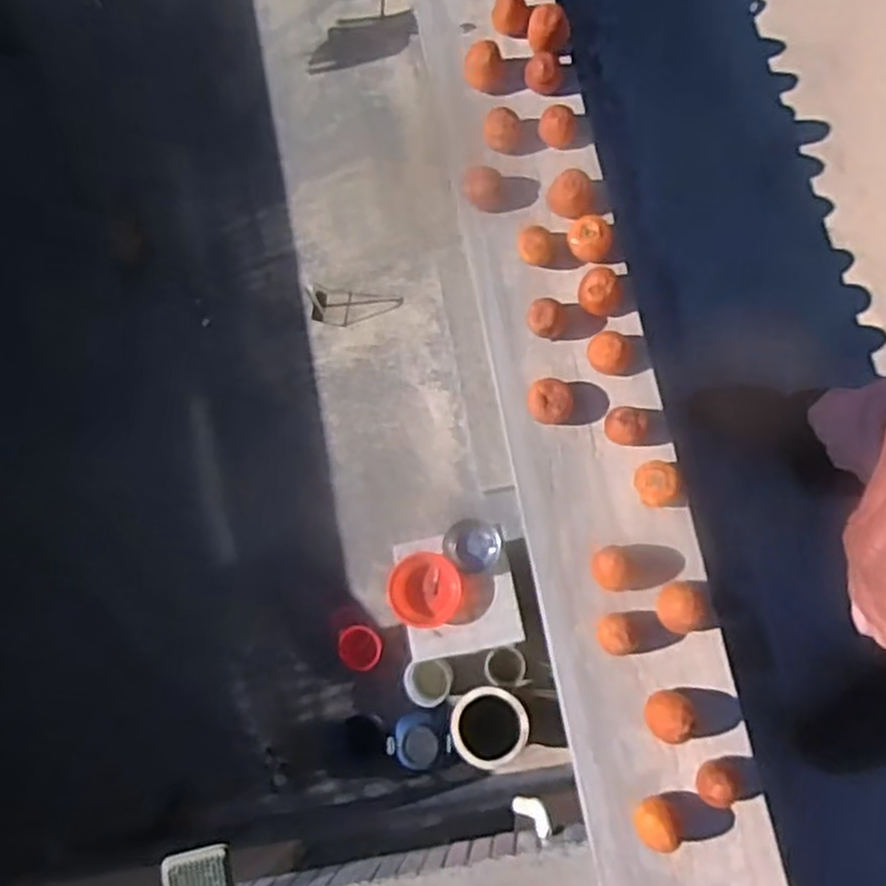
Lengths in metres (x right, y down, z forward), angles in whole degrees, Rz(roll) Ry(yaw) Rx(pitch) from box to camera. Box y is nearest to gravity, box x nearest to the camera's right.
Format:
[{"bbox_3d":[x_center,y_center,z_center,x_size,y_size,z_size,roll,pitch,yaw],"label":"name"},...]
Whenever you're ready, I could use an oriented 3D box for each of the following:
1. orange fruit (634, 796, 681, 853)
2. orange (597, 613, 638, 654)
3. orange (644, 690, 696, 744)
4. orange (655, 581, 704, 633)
[{"bbox_3d":[0.226,0.402,0.818,0.045,0.052,0.045,-1,78,6],"label":"orange fruit"},{"bbox_3d":[0.193,0.211,0.856,0.039,0.038,0.042,-1,78,6],"label":"orange"},{"bbox_3d":[0.245,0.295,0.834,0.054,0.051,0.053,11,79,9],"label":"orange"},{"bbox_3d":[0.262,0.180,0.850,0.049,0.053,0.058,10,79,8],"label":"orange"}]

